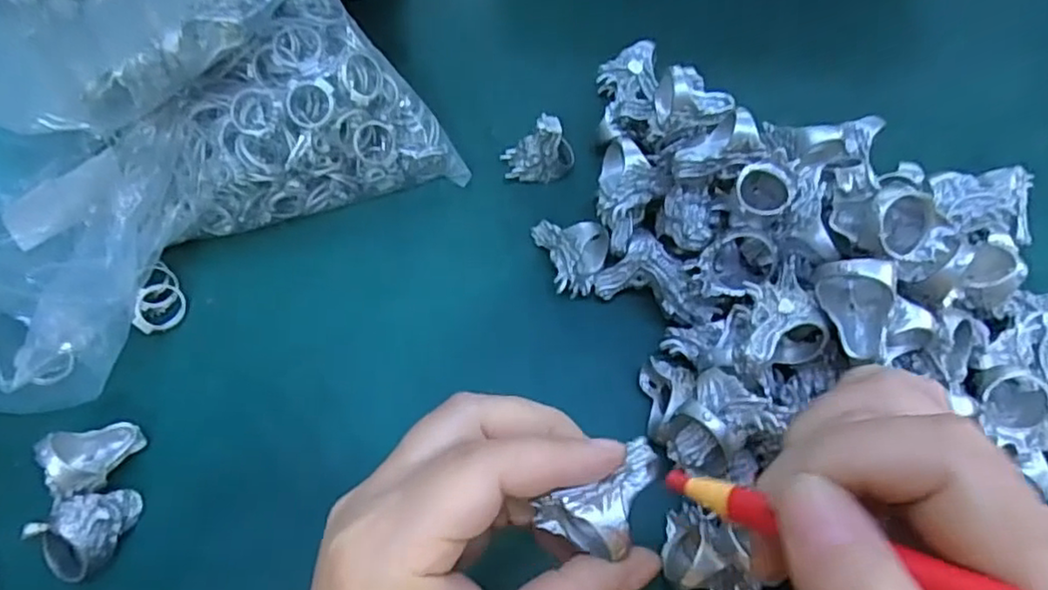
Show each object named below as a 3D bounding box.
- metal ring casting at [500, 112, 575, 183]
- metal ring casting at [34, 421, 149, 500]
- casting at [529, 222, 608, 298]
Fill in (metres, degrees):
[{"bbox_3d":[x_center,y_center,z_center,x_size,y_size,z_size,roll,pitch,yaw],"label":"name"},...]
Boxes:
[{"bbox_3d":[0.008,-0.073,0.320,0.036,0.035,0.018,-16,66,-4],"label":"metal ring casting"},{"bbox_3d":[-0.177,0.065,0.264,0.019,0.035,0.032,15,67,10],"label":"metal ring casting"},{"bbox_3d":[0.019,-0.018,0.301,0.035,0.020,0.031,15,67,10],"label":"casting"}]

